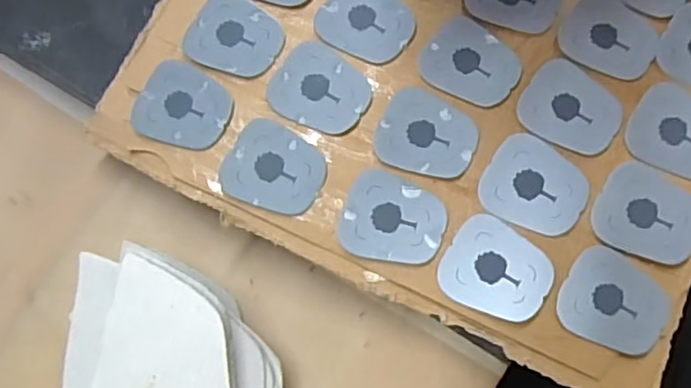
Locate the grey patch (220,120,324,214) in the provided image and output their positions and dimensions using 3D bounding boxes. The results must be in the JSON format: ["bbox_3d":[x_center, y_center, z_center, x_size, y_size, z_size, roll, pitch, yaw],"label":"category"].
[{"bbox_3d":[-0.028,-0.011,0.239,0.038,0.004,0.033,23,74,6],"label":"grey patch"}]

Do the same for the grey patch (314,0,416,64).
[{"bbox_3d":[0.009,-0.073,0.254,0.039,0.004,0.033,31,75,8],"label":"grey patch"}]

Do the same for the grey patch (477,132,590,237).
[{"bbox_3d":[0.073,-0.003,0.236,0.038,0.004,0.034,29,84,6],"label":"grey patch"}]

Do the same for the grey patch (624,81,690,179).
[{"bbox_3d":[0.133,-0.024,0.244,0.038,0.004,0.036,32,76,8],"label":"grey patch"}]

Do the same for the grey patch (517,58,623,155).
[{"bbox_3d":[0.091,-0.035,0.244,0.038,0.004,0.035,34,76,9],"label":"grey patch"}]

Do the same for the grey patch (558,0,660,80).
[{"bbox_3d":[0.110,-0.066,0.254,0.038,0.004,0.036,35,76,9],"label":"grey patch"}]

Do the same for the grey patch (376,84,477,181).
[{"bbox_3d":[0.032,-0.024,0.241,0.038,0.004,0.033,21,74,6],"label":"grey patch"}]

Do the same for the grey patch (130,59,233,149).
[{"bbox_3d":[-0.066,-0.035,0.248,0.037,0.004,0.033,23,74,6],"label":"grey patch"}]

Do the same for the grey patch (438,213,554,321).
[{"bbox_3d":[0.056,0.028,0.228,0.038,0.004,0.034,30,75,8],"label":"grey patch"}]

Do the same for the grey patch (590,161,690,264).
[{"bbox_3d":[0.117,0.007,0.234,0.039,0.004,0.035,28,75,8],"label":"grey patch"}]

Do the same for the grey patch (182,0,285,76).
[{"bbox_3d":[-0.046,-0.067,0.254,0.039,0.004,0.032,18,74,5],"label":"grey patch"}]

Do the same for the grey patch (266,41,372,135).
[{"bbox_3d":[-0.010,-0.043,0.246,0.039,0.004,0.033,23,74,6],"label":"grey patch"}]

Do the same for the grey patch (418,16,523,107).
[{"bbox_3d":[0.052,-0.054,0.249,0.039,0.004,0.033,33,76,9],"label":"grey patch"}]

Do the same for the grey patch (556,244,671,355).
[{"bbox_3d":[0.100,0.041,0.228,0.038,0.004,0.034,31,75,8],"label":"grey patch"}]

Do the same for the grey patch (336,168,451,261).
[{"bbox_3d":[0.018,0.009,0.233,0.039,0.004,0.033,16,74,4],"label":"grey patch"}]

